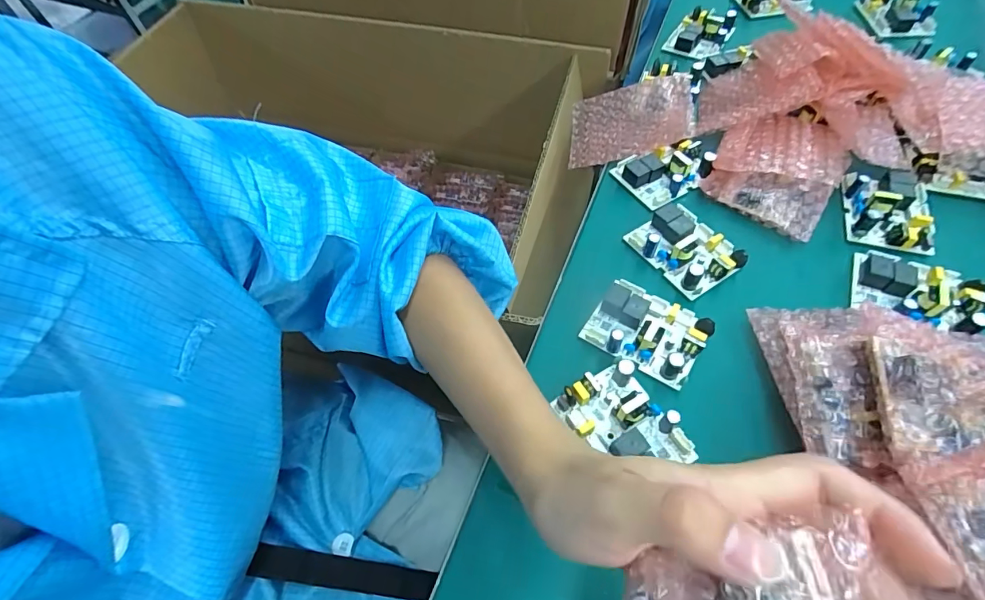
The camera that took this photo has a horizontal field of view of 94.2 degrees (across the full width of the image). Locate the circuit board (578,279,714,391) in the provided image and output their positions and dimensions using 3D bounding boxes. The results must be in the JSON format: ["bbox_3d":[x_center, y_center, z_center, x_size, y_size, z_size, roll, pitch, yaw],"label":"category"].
[{"bbox_3d":[0.116,0.020,0.342,0.080,0.028,0.061,27,63,18],"label":"circuit board"}]

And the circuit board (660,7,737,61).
[{"bbox_3d":[0.250,-0.321,0.549,0.058,0.032,0.070,33,65,20],"label":"circuit board"}]

